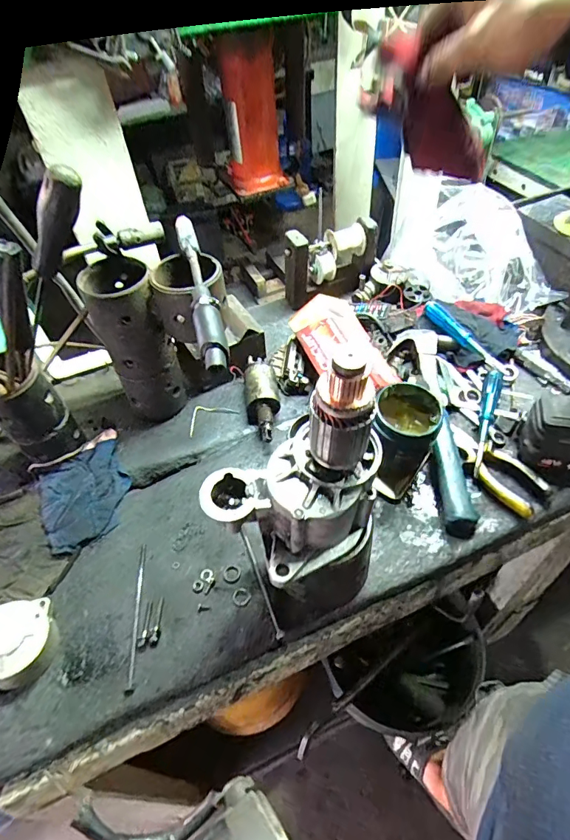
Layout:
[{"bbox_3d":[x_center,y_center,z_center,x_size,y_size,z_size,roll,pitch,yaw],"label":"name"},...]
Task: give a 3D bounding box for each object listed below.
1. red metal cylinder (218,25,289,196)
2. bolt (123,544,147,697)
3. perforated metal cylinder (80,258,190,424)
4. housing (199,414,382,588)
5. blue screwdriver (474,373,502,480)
[{"bbox_3d":[-0.065,-0.597,0.879,0.109,0.253,0.116,-8,50,-2],"label":"red metal cylinder"},{"bbox_3d":[-0.176,0.228,0.533,0.011,0.008,0.167,-7,50,-1],"label":"bolt"},{"bbox_3d":[-0.208,-0.108,0.644,0.085,0.216,0.098,-23,52,-14],"label":"perforated metal cylinder"},{"bbox_3d":[0.015,0.078,0.435,0.167,0.091,0.105,-24,52,-15],"label":"housing"},{"bbox_3d":[0.290,-0.005,0.650,0.020,0.030,0.197,16,53,17],"label":"blue screwdriver"}]

